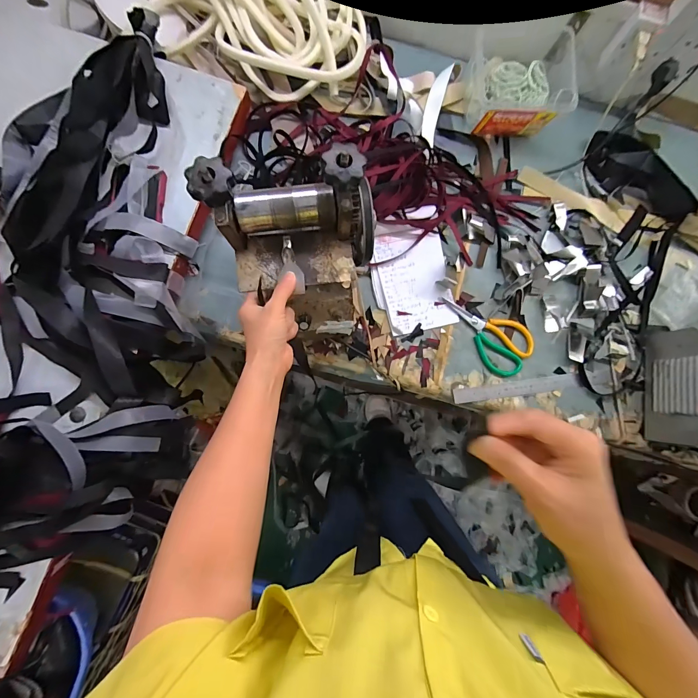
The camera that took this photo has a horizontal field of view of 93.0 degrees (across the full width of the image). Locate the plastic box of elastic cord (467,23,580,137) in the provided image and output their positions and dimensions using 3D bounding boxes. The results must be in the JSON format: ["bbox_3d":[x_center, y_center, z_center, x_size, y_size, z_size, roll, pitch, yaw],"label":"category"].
[{"bbox_3d":[0.326,-0.515,0.651,0.181,0.094,0.169,-4,84,-4],"label":"plastic box of elastic cord"}]

